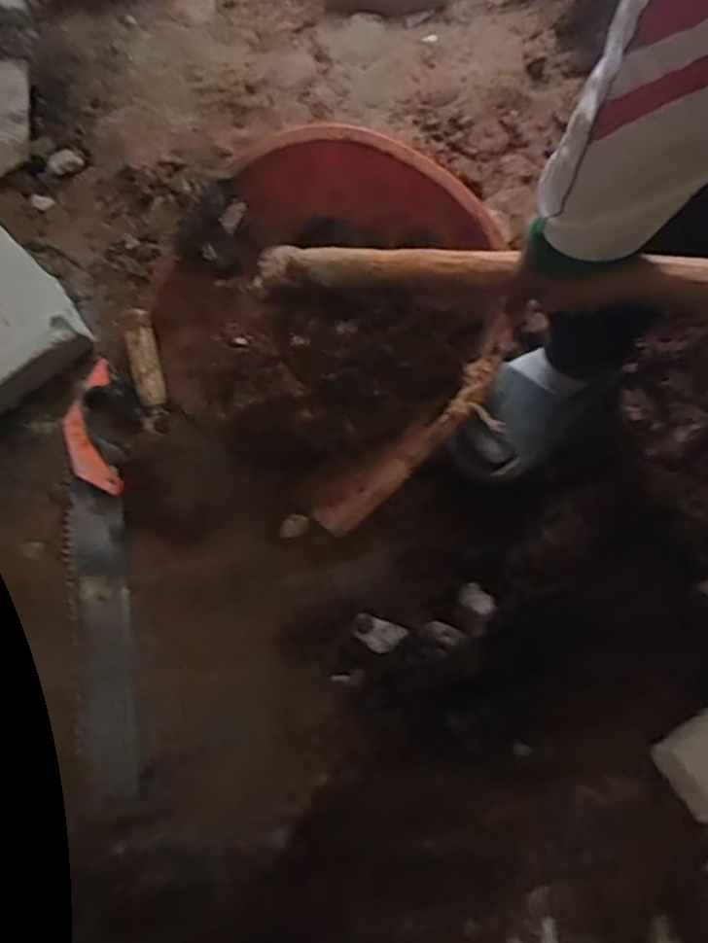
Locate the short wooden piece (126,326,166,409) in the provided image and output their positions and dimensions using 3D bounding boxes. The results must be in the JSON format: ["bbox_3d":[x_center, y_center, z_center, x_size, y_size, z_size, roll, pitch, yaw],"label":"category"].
[{"bbox_3d":[-0.250,-0.127,0.763,0.032,0.015,0.096,-11,93,-4],"label":"short wooden piece"}]

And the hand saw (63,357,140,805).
[{"bbox_3d":[-0.299,0.122,0.752,0.091,0.033,0.526,-5,76,-2],"label":"hand saw"}]

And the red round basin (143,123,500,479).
[{"bbox_3d":[-0.041,-0.203,0.760,0.391,0.168,0.351,-32,78,-8],"label":"red round basin"}]

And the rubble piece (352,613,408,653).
[{"bbox_3d":[0.028,0.196,0.758,0.063,0.019,0.036,19,76,4],"label":"rubble piece"}]

